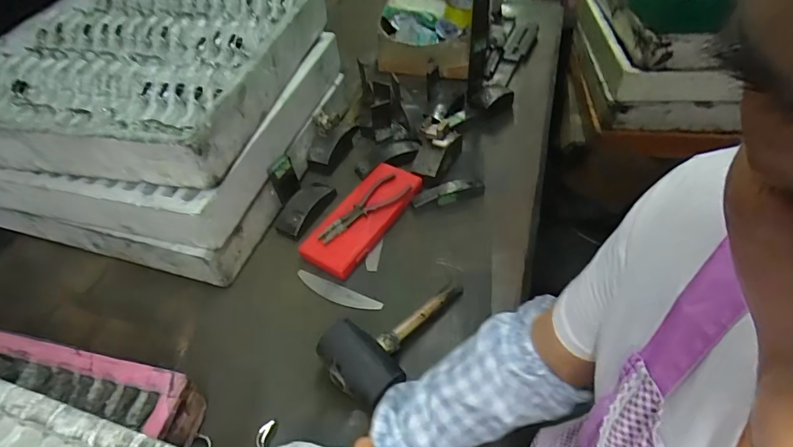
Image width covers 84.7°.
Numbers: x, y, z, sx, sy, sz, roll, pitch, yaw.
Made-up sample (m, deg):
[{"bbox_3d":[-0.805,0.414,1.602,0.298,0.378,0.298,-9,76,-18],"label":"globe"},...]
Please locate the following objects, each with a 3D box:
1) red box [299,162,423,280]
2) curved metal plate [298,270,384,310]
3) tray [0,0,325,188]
[{"bbox_3d":[-0.057,-0.019,0.778,0.108,0.039,0.248,23,54,24],"label":"red box"},{"bbox_3d":[-0.096,0.111,0.701,0.153,0.006,0.028,17,52,20],"label":"curved metal plate"},{"bbox_3d":[-0.458,-0.287,0.771,0.527,0.095,0.483,6,49,11],"label":"tray"}]

